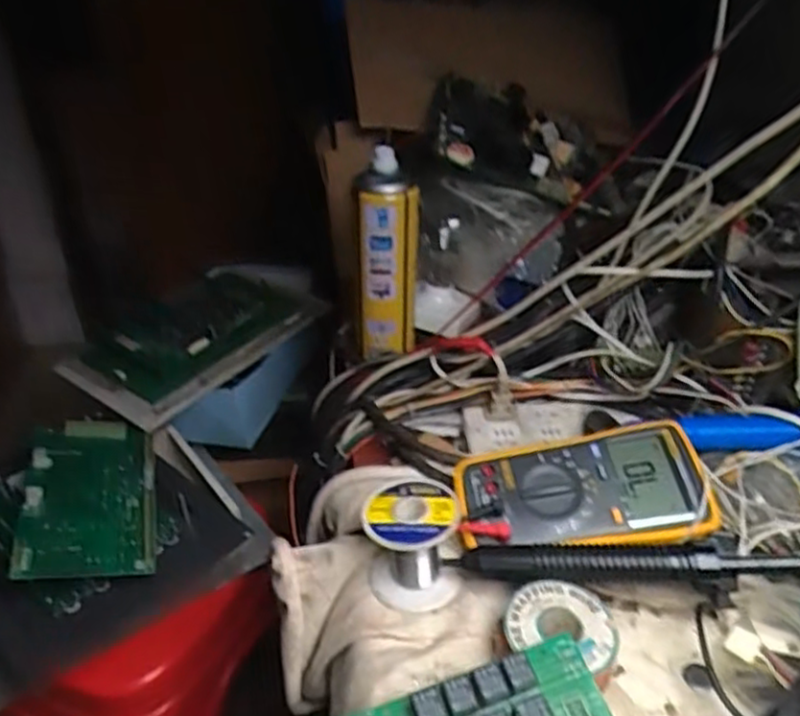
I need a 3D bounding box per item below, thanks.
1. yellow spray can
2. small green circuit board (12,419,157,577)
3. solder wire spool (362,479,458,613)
[{"bbox_3d":[-0.015,-0.101,0.705,0.059,0.184,0.050,11,36,16],"label":"yellow spray can"},{"bbox_3d":[-0.309,0.134,0.700,0.118,0.018,0.203,1,39,-23],"label":"small green circuit board"},{"bbox_3d":[0.008,0.128,0.487,0.064,0.064,0.062,-1,35,0],"label":"solder wire spool"}]

